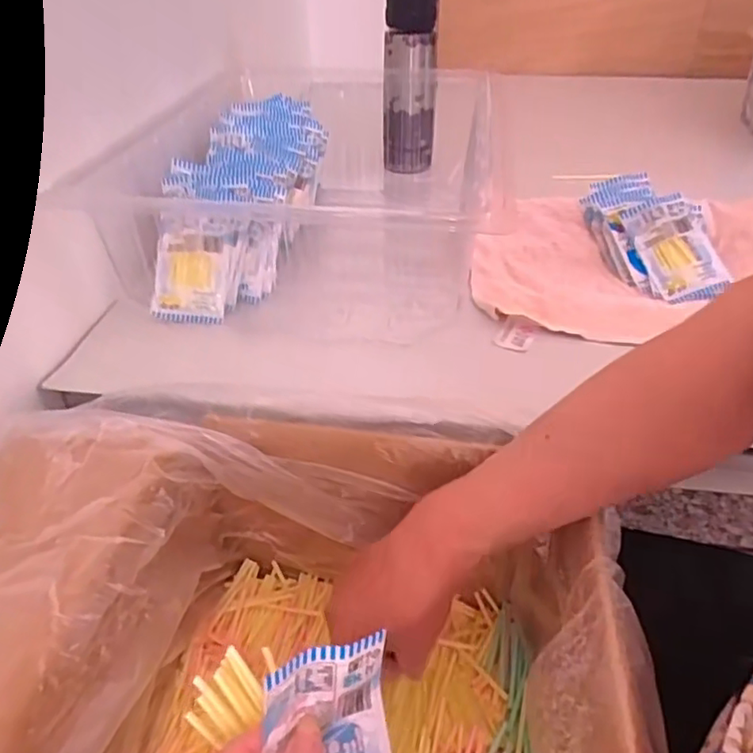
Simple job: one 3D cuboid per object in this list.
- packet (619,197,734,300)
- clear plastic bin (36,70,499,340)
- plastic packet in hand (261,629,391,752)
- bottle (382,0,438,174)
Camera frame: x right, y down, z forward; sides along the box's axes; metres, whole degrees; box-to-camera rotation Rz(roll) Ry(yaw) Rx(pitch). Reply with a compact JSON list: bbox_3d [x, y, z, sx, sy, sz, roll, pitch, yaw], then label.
[{"bbox_3d":[0.288,-0.127,0.591,0.068,0.011,0.100,-18,73,1],"label":"packet"},{"bbox_3d":[-0.071,-0.215,0.673,0.329,0.127,0.454,7,38,11],"label":"clear plastic bin"},{"bbox_3d":[-0.021,0.172,0.280,0.061,0.098,0.012,-6,0,-33],"label":"plastic packet in hand"},{"bbox_3d":[0.043,-0.394,0.816,0.068,0.241,0.066,1,37,3],"label":"bottle"}]

